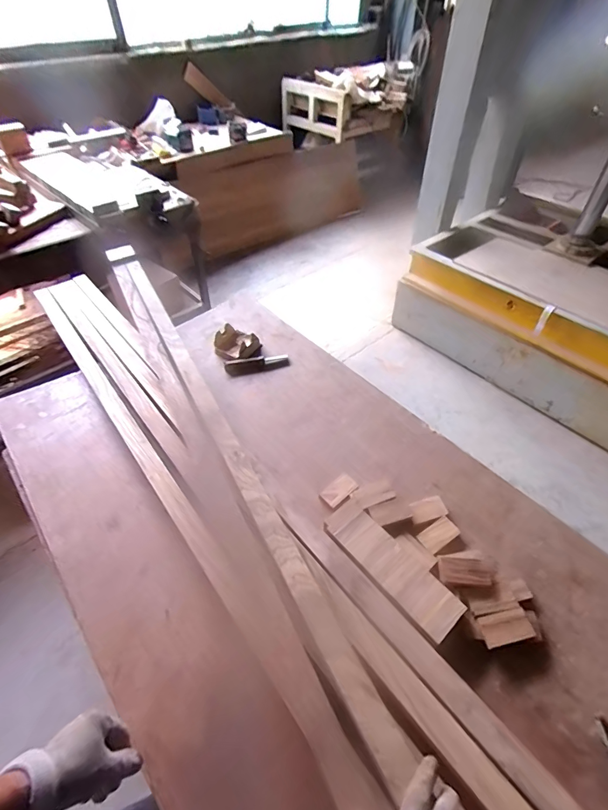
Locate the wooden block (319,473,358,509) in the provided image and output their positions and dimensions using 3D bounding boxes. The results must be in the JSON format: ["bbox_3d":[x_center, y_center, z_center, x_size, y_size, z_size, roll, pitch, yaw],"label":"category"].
[{"bbox_3d":[0.077,0.187,0.858,0.083,0.009,0.050,-34,55,-26],"label":"wooden block"}]

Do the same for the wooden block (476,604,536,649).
[{"bbox_3d":[0.343,0.378,0.663,0.084,0.018,0.046,-10,48,-8],"label":"wooden block"}]

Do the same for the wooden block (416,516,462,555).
[{"bbox_3d":[0.272,0.263,0.788,0.076,0.018,0.043,-27,52,-21],"label":"wooden block"}]

